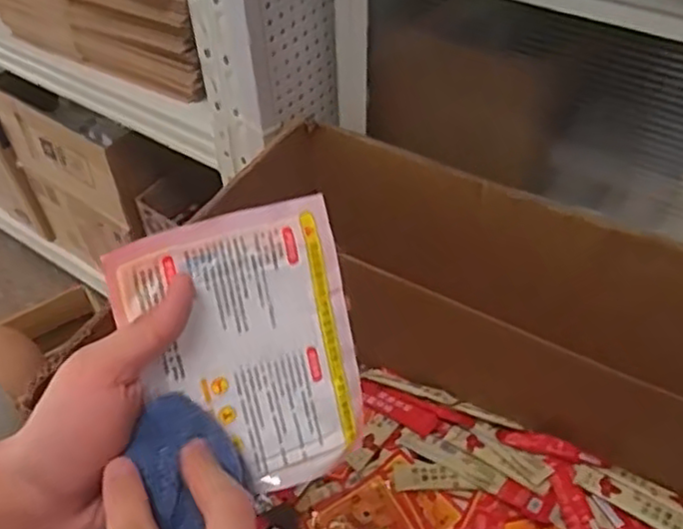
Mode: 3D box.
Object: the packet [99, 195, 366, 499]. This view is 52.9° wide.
[{"bbox_3d":[-0.044,0.048,0.343,0.107,0.142,0.013,-15,14,-16],"label":"packet"}]

